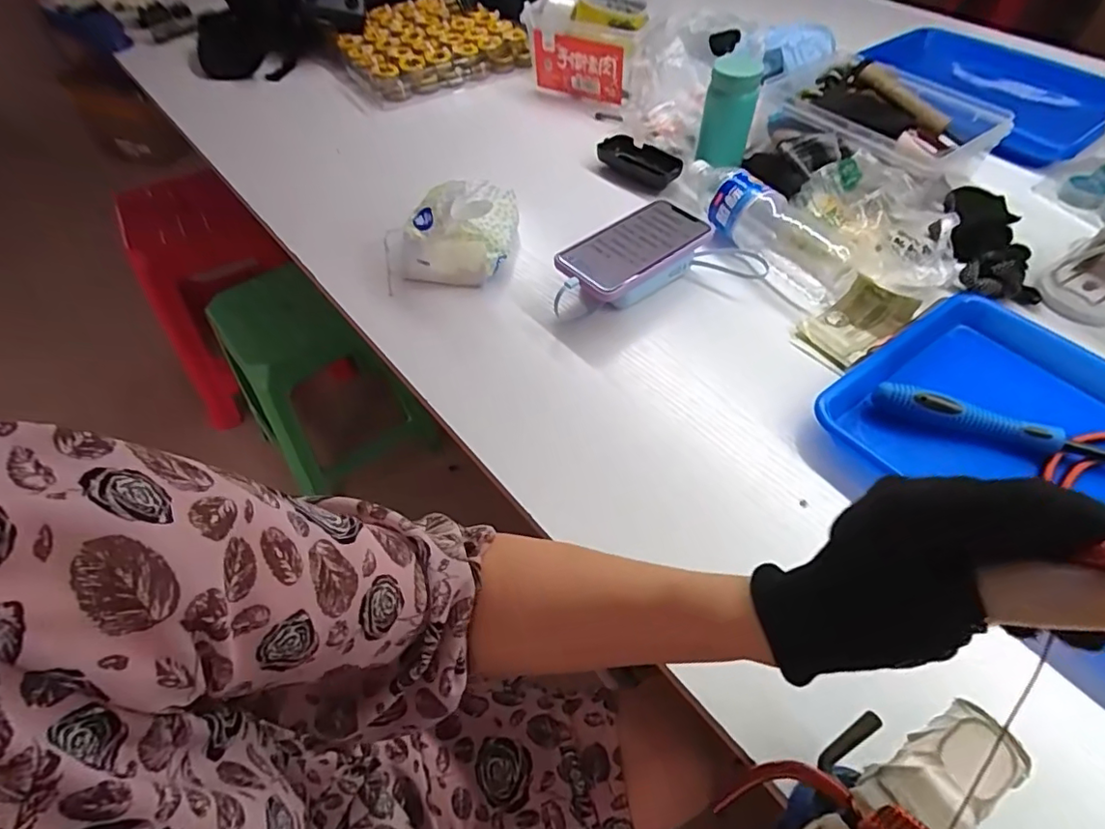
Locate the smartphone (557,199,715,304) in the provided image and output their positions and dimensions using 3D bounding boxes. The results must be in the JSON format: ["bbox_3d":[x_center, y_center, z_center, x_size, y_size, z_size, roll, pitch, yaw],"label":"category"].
[{"bbox_3d":[0.085,-0.170,0.573,0.165,0.015,0.077,-36,63,-25],"label":"smartphone"}]

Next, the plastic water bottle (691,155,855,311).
[{"bbox_3d":[0.229,-0.207,0.608,0.072,0.053,0.219,-21,56,-15],"label":"plastic water bottle"}]

